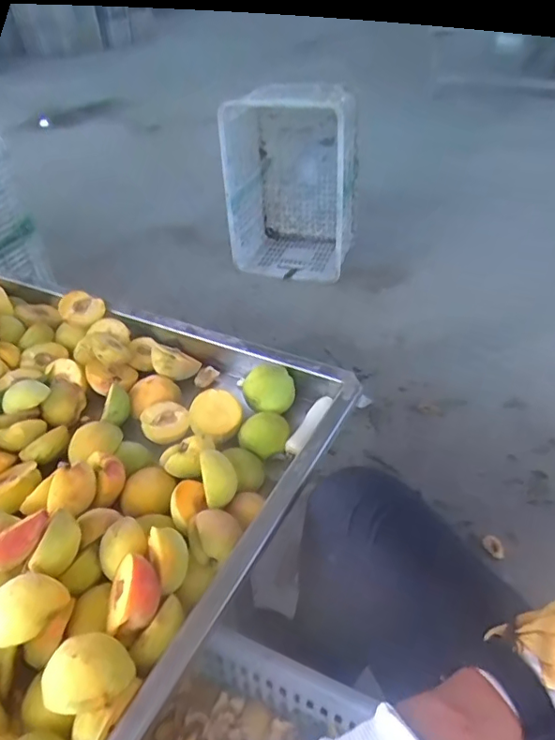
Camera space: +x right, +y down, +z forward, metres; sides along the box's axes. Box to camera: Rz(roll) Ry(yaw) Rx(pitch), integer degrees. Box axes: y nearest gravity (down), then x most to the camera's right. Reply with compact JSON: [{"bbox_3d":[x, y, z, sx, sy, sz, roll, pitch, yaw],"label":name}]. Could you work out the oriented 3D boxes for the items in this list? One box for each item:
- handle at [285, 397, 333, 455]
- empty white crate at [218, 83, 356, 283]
[{"bbox_3d":[0.039,0.063,0.620,0.019,0.013,0.089,20,44,25],"label":"handle"},{"bbox_3d":[0.048,-0.540,1.552,0.360,0.483,0.263,10,41,15],"label":"empty white crate"}]

